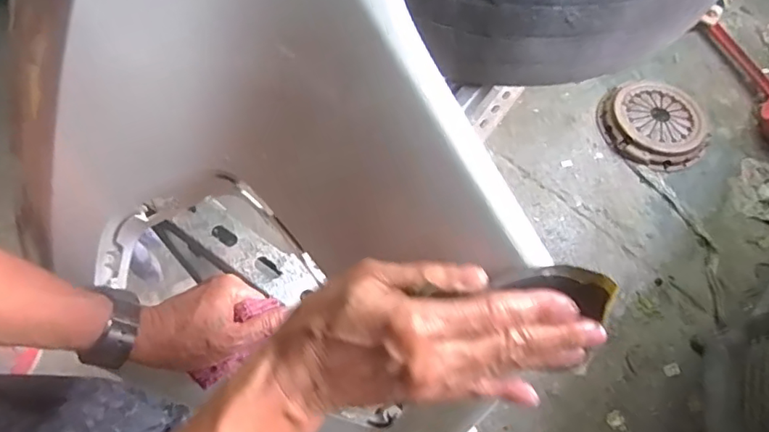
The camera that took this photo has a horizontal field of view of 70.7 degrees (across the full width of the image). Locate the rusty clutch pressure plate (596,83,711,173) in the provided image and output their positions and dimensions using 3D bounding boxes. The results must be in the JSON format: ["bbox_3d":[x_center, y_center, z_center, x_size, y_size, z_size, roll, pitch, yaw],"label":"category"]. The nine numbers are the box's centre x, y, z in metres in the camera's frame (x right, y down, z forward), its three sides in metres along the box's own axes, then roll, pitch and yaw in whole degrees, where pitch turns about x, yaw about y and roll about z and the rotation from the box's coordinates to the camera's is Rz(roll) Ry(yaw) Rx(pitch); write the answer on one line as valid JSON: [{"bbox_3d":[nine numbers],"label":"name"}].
[{"bbox_3d":[0.733,-0.249,1.480,0.261,0.051,0.272,-1,64,1],"label":"rusty clutch pressure plate"}]

